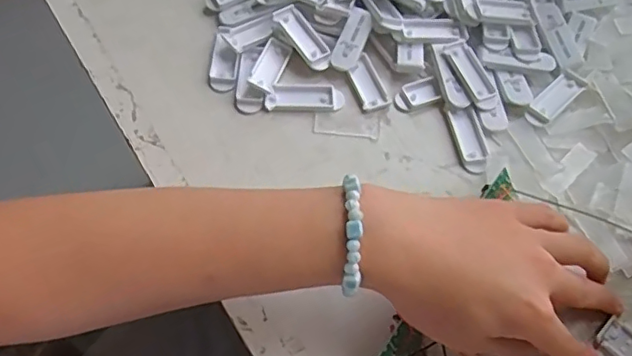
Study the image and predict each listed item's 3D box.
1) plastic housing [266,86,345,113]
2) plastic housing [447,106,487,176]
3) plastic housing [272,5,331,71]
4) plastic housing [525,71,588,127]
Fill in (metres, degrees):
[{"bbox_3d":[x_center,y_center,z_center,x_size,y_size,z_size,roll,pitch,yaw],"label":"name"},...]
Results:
[{"bbox_3d":[-0.008,-0.059,0.418,0.056,0.006,0.020,-1,63,-2],"label":"plastic housing"},{"bbox_3d":[0.110,-0.027,0.406,0.020,0.005,0.051,-9,64,-6],"label":"plastic housing"},{"bbox_3d":[-0.009,-0.107,0.432,0.021,0.013,0.056,-33,68,-17],"label":"plastic housing"},{"bbox_3d":[0.176,-0.058,0.416,0.019,0.004,0.053,41,69,18],"label":"plastic housing"}]

